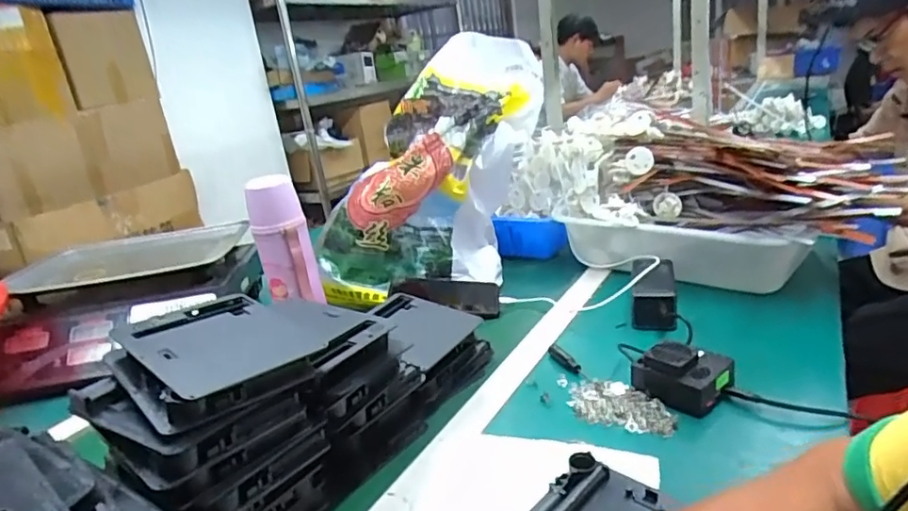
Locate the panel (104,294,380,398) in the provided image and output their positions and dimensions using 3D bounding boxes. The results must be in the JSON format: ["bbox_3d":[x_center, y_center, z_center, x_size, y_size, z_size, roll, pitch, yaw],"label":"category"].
[{"bbox_3d":[-0.160,0.061,0.480,0.124,0.013,0.194,22,19,35],"label":"panel"}]

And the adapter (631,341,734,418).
[{"bbox_3d":[0.231,0.116,0.579,0.075,0.046,0.077,-22,22,-36],"label":"adapter"}]

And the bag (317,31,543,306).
[{"bbox_3d":[-0.008,-0.114,0.947,0.230,0.495,0.188,35,-8,-38],"label":"bag"}]

